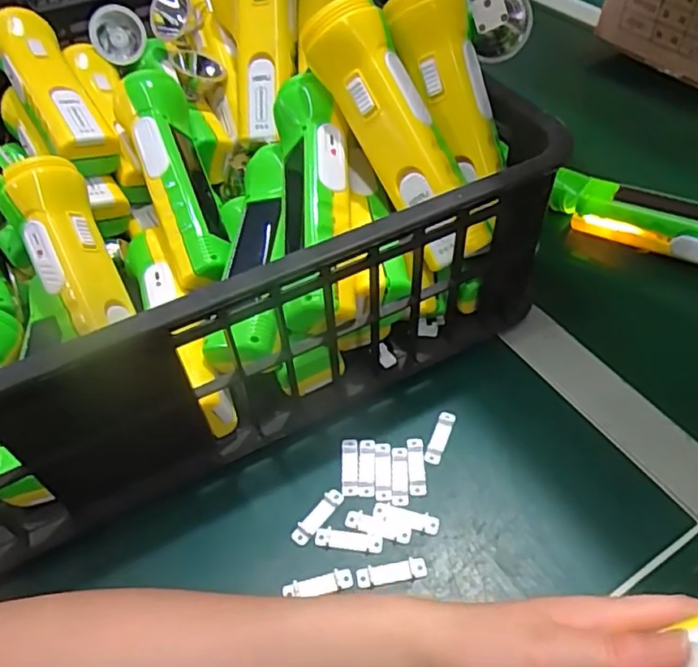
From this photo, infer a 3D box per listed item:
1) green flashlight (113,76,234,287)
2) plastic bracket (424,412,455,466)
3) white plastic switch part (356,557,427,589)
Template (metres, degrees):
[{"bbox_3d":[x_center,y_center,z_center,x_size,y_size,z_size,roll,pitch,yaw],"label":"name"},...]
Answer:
[{"bbox_3d":[-0.121,-0.101,0.422,0.046,0.058,0.162,-17,73,-11],"label":"green flashlight"},{"bbox_3d":[0.056,0.063,0.368,0.010,0.004,0.037,18,52,16],"label":"plastic bracket"},{"bbox_3d":[0.023,0.127,0.318,0.037,0.004,0.011,-8,50,-6],"label":"white plastic switch part"}]

